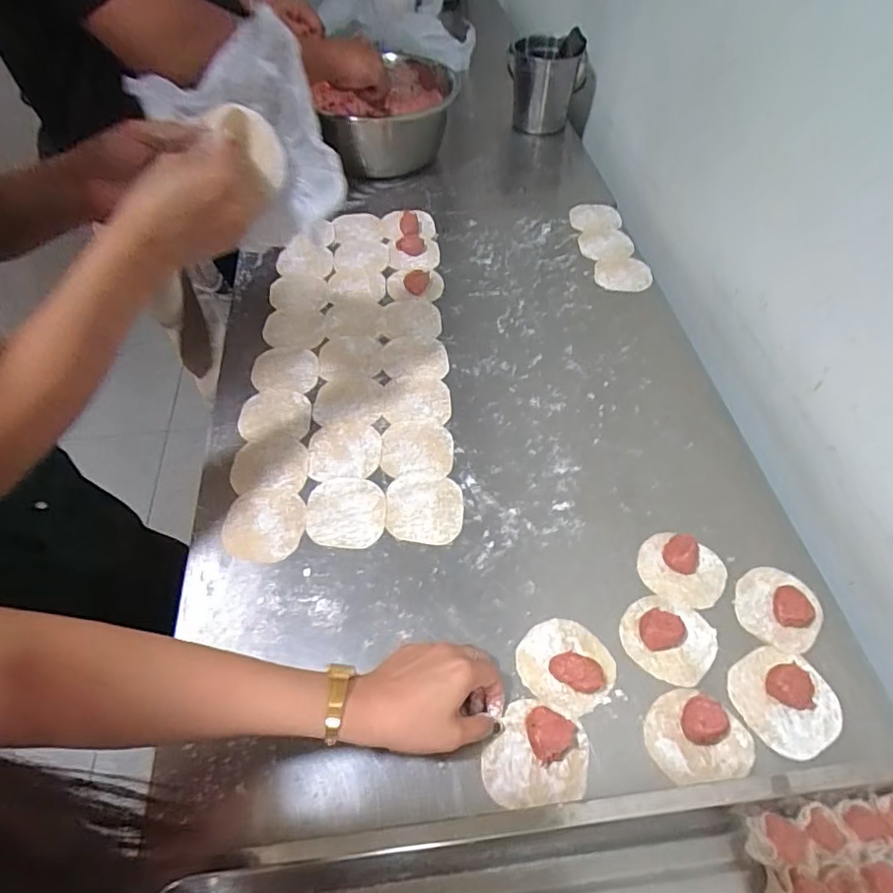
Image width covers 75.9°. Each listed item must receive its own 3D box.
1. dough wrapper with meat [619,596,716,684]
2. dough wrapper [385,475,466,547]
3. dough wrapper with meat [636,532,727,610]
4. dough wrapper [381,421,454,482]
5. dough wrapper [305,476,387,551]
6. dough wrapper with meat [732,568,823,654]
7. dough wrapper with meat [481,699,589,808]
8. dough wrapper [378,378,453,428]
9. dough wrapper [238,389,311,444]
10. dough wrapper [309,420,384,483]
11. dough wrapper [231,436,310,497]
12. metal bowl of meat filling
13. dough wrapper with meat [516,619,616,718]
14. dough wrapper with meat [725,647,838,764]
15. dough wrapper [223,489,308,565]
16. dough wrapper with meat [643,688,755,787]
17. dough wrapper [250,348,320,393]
[{"bbox_3d":[0.198,0.165,0.504,0.077,0.023,0.070,0,53,0],"label":"dough wrapper with meat"},{"bbox_3d":[-0.023,0.064,0.591,0.078,0.004,0.075,1,53,1],"label":"dough wrapper"},{"bbox_3d":[0.225,0.115,0.544,0.079,0.022,0.070,23,57,16],"label":"dough wrapper with meat"},{"bbox_3d":[-0.032,0.002,0.640,0.079,0.004,0.079,2,53,2],"label":"dough wrapper"},{"bbox_3d":[-0.103,0.067,0.589,0.079,0.004,0.082,-3,53,-2],"label":"dough wrapper"},{"bbox_3d":[0.308,0.145,0.524,0.072,0.016,0.076,0,53,0],"label":"dough wrapper with meat"},{"bbox_3d":[0.070,0.238,0.449,0.083,0.021,0.072,-6,53,-4],"label":"dough wrapper with meat"},{"bbox_3d":[-0.038,-0.053,0.683,0.085,0.004,0.076,-2,53,-1],"label":"dough wrapper"},{"bbox_3d":[-0.201,-0.038,0.672,0.080,0.005,0.079,-7,54,-5],"label":"dough wrapper"},{"bbox_3d":[-0.113,0.004,0.635,0.078,0.004,0.075,-6,53,-4],"label":"dough wrapper"},{"bbox_3d":[-0.191,0.020,0.623,0.082,0.005,0.070,-5,53,-4],"label":"dough wrapper"},{"bbox_3d":[-0.095,-0.557,0.980,0.207,0.137,0.203,0,53,0],"label":"metal bowl of meat filling"},{"bbox_3d":[0.104,0.183,0.490,0.077,0.020,0.073,0,53,0],"label":"dough wrapper with meat"},{"bbox_3d":[0.285,0.209,0.477,0.078,0.017,0.080,0,53,0],"label":"dough wrapper with meat"},{"bbox_3d":[-0.184,0.078,0.578,0.079,0.004,0.082,0,53,0],"label":"dough wrapper"},{"bbox_3d":[0.203,0.229,0.458,0.082,0.020,0.066,-5,53,-3],"label":"dough wrapper with meat"},{"bbox_3d":[-0.200,-0.096,0.713,0.082,0.008,0.067,0,53,1],"label":"dough wrapper"}]

